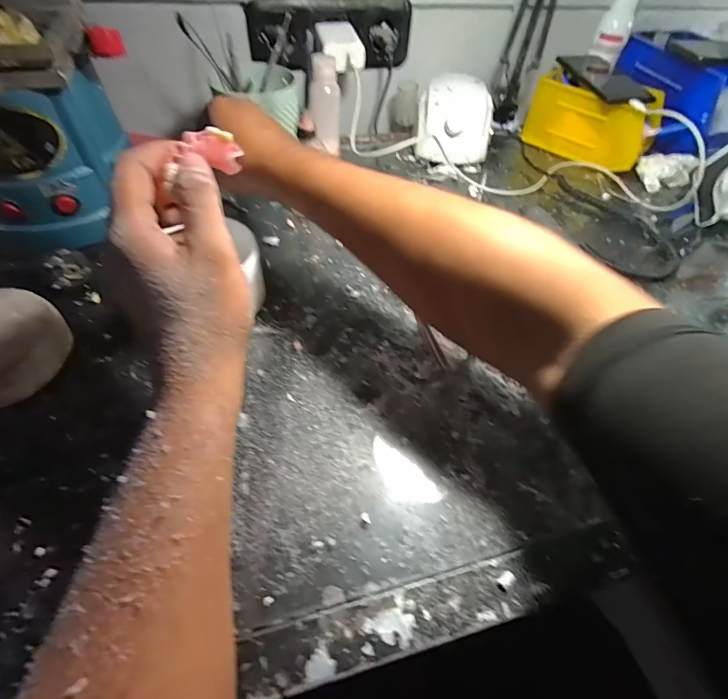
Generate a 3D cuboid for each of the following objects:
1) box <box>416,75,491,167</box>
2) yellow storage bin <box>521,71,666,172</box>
[{"bbox_3d":[0.132,-0.321,0.575,0.104,0.079,0.119,12,52,4],"label":"box"},{"bbox_3d":[0.337,-0.336,0.596,0.081,0.087,0.169,-36,63,-28],"label":"yellow storage bin"}]

